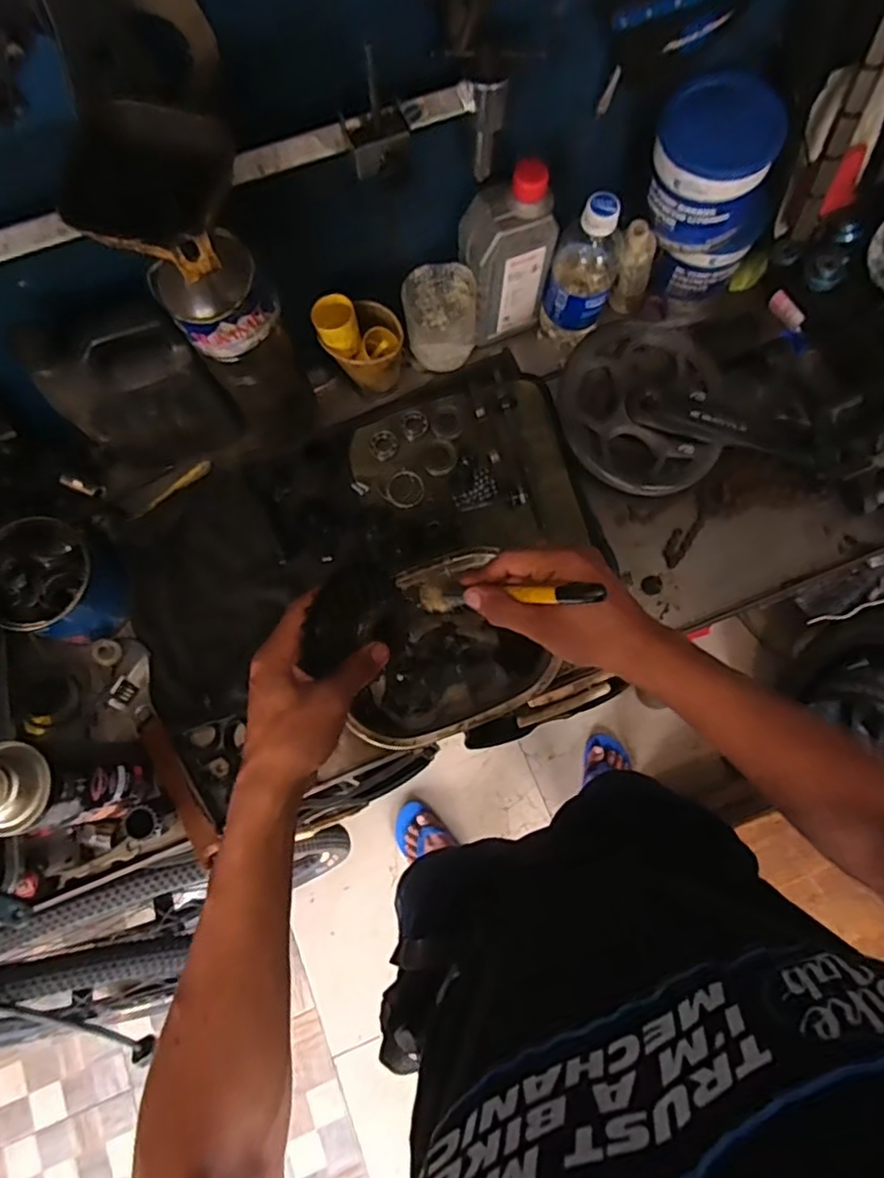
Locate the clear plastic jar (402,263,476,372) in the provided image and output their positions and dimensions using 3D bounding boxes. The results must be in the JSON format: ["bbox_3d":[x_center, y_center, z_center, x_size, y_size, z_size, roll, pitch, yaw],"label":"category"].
[{"bbox_3d":[-0.001,-0.273,0.634,0.070,0.085,0.062,0,75,2],"label":"clear plastic jar"}]

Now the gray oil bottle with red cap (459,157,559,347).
[{"bbox_3d":[0.062,-0.318,0.600,0.076,0.172,0.050,-23,75,-4],"label":"gray oil bottle with red cap"}]

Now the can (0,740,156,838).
[{"bbox_3d":[-0.293,0.154,0.491,0.056,0.191,0.061,0,75,2],"label":"can"}]

